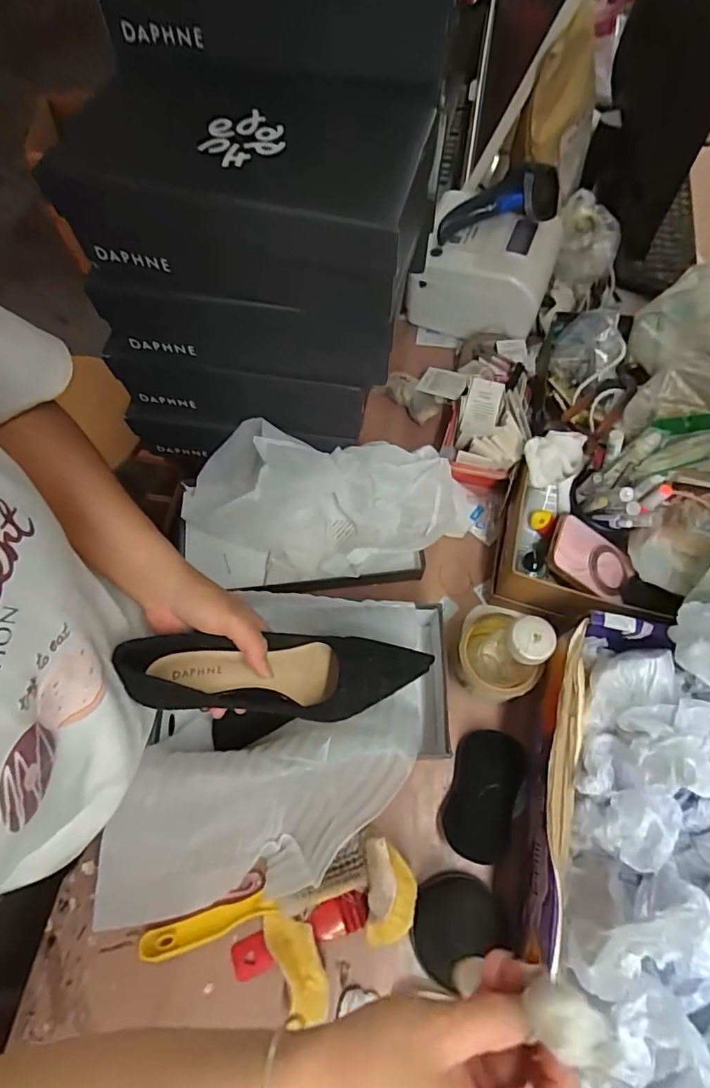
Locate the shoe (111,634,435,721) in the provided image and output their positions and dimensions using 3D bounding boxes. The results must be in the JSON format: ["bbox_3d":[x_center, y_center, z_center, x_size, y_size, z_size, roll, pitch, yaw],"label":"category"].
[{"bbox_3d":[-0.055,0.107,0.423,0.255,0.055,0.070,4,66,-14],"label":"shoe"}]

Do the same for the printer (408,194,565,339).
[{"bbox_3d":[0.189,-0.405,0.774,0.194,0.133,0.136,18,68,9],"label":"printer"}]

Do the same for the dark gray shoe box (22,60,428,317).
[{"bbox_3d":[-0.089,-0.314,0.451,0.286,0.109,0.160,13,67,7],"label":"dark gray shoe box"}]

